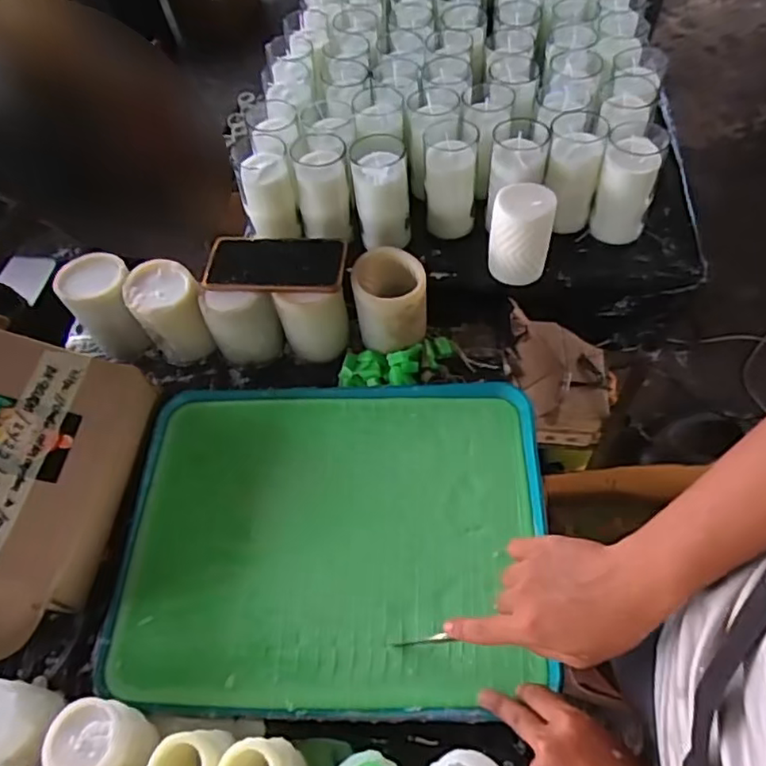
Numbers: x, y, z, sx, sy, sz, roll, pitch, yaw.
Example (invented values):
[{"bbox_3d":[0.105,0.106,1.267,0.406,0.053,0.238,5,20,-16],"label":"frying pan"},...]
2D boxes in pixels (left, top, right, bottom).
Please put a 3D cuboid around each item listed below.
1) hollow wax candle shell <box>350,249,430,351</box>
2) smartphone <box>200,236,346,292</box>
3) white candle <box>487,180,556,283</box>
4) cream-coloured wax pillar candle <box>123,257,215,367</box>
[{"bbox_3d":[0.009,-0.099,0.727,0.083,0.092,0.081,-4,58,2],"label":"hollow wax candle shell"},{"bbox_3d":[-0.127,-0.141,0.705,0.161,0.012,0.080,4,58,7],"label":"smartphone"},{"bbox_3d":[0.165,-0.178,0.729,0.070,0.105,0.070,8,59,10],"label":"white candle"},{"bbox_3d":[-0.260,-0.084,0.754,0.078,0.112,0.080,-2,58,3],"label":"cream-coloured wax pillar candle"}]

